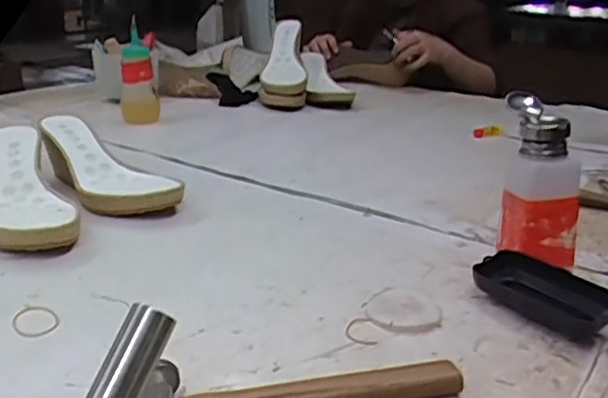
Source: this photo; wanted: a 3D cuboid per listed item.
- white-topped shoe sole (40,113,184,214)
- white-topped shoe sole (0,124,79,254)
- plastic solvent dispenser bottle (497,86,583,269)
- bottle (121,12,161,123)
[{"bbox_3d":[-0.230,-0.040,0.733,0.106,0.066,0.230,-11,24,-31],"label":"white-topped shoe sole"},{"bbox_3d":[-0.295,-0.012,0.655,0.081,0.068,0.244,-8,23,-26],"label":"white-topped shoe sole"},{"bbox_3d":[0.210,-0.007,0.554,0.063,0.152,0.072,3,20,2],"label":"plastic solvent dispenser bottle"},{"bbox_3d":[-0.275,-0.205,1.027,0.051,0.159,0.046,-11,24,-26],"label":"bottle"}]

